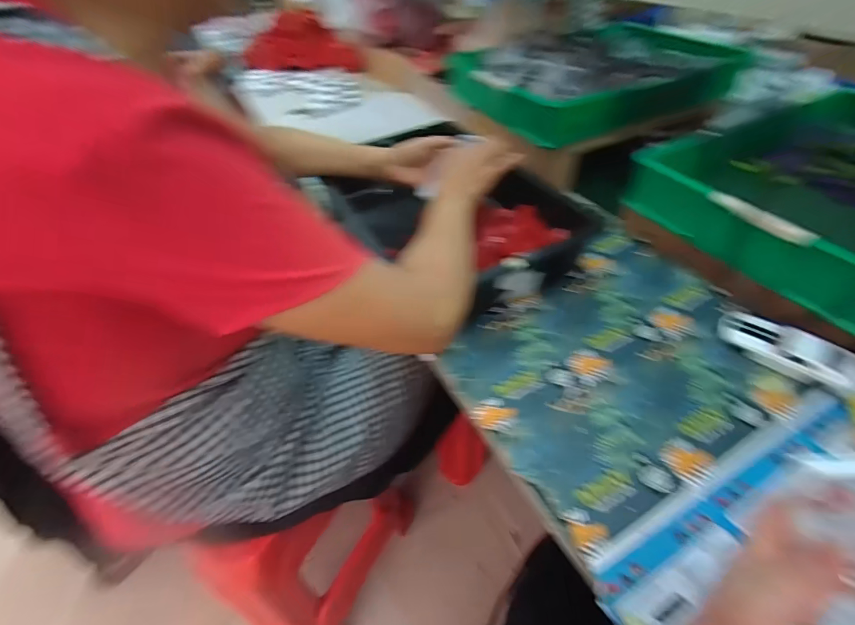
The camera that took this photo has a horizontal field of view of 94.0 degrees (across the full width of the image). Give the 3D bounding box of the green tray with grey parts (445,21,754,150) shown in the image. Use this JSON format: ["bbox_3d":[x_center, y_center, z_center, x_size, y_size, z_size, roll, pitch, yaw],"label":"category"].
[{"bbox_3d":[0.385,-0.517,0.889,0.599,0.141,0.376,-21,49,-18],"label":"green tray with grey parts"}]

